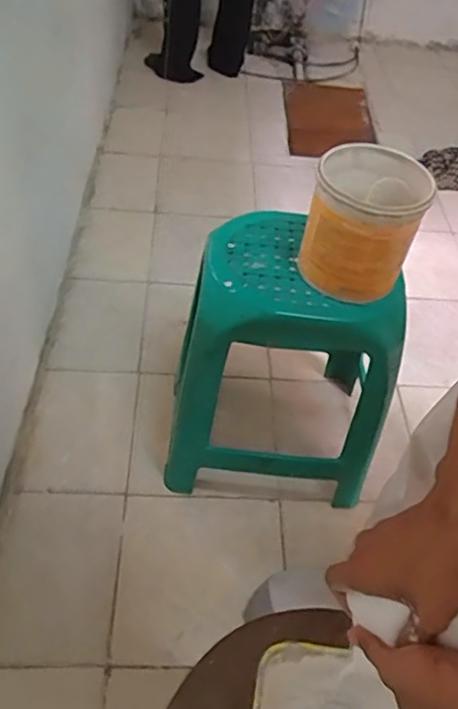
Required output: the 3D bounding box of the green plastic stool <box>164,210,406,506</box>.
[{"bbox_3d":[0.083,0.019,1.045,0.354,0.446,0.293,5,49,-2],"label":"green plastic stool"}]

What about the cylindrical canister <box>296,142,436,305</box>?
[{"bbox_3d":[0.187,-0.181,0.823,0.141,0.146,0.180,17,50,8],"label":"cylindrical canister"}]

